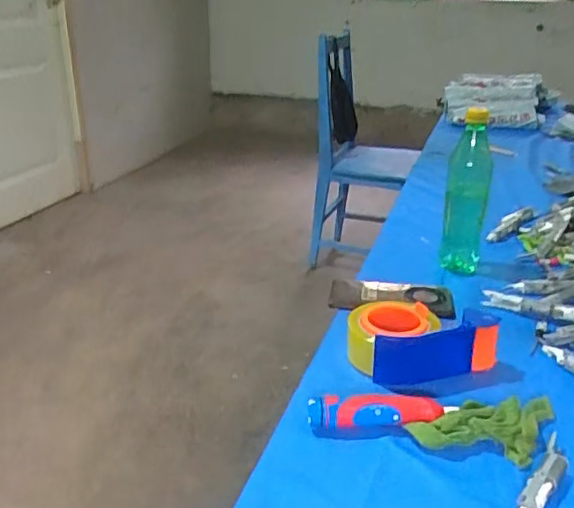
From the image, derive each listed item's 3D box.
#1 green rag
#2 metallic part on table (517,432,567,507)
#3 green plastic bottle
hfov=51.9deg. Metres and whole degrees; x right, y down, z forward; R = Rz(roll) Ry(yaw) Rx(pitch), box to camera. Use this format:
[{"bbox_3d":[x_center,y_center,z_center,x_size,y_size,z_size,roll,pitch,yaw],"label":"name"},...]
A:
[{"bbox_3d":[0.195,0.167,0.551,0.142,0.025,0.066,-6,25,-16],"label":"green rag"},{"bbox_3d":[0.219,0.194,0.503,0.021,0.012,0.117,18,30,34],"label":"metallic part on table"},{"bbox_3d":[0.266,-0.091,0.866,0.061,0.235,0.053,7,25,13],"label":"green plastic bottle"}]

